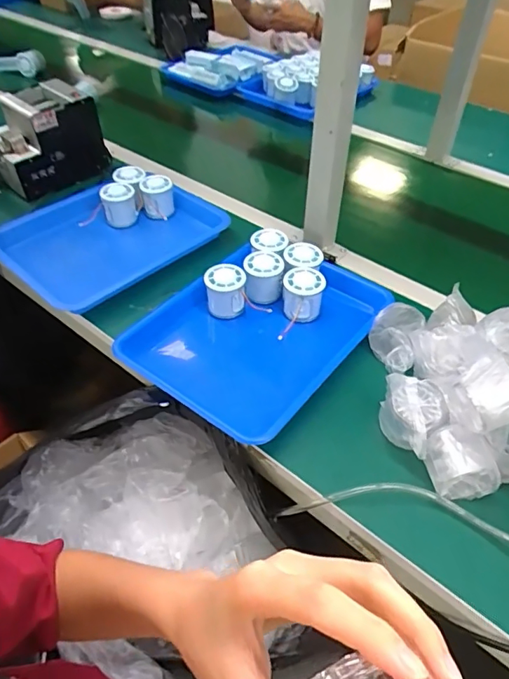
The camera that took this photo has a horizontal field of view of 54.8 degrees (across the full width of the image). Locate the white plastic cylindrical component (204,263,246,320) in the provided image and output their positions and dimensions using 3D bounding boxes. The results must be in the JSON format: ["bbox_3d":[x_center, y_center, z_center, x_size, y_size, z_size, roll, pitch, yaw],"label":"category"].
[{"bbox_3d":[-0.041,-0.069,0.699,0.057,0.060,0.052,-1,46,-2],"label":"white plastic cylindrical component"}]

